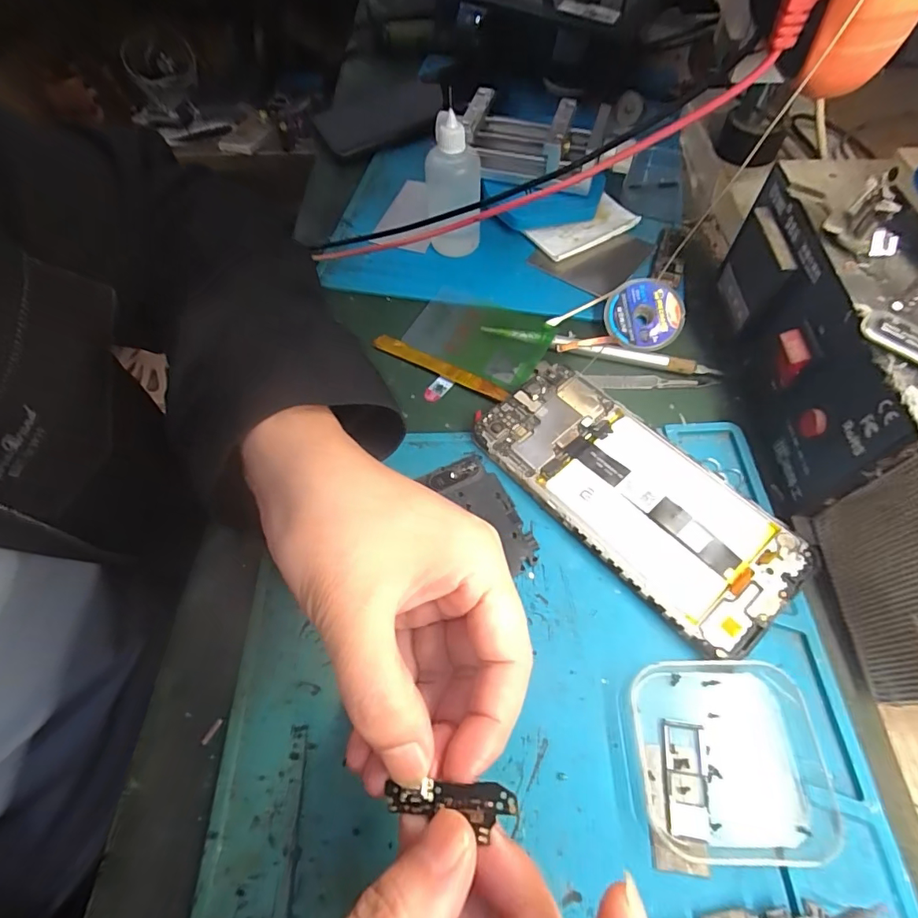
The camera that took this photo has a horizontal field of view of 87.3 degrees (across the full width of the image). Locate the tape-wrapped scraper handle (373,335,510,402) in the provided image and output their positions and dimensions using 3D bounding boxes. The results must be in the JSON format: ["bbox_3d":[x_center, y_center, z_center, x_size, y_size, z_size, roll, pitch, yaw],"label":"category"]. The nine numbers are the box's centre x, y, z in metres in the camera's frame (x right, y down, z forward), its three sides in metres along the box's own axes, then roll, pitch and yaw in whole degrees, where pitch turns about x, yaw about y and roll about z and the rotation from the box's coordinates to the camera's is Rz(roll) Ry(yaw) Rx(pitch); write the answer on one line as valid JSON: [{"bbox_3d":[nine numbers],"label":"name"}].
[{"bbox_3d":[-0.011,-0.057,0.295,0.093,0.005,0.011,27,65,16],"label":"tape-wrapped scraper handle"}]

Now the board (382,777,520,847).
[{"bbox_3d":[-0.003,0.105,0.146,0.042,0.004,0.012,-12,58,21],"label":"board"}]

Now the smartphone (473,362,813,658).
[{"bbox_3d":[0.083,0.015,0.240,0.071,0.014,0.161,-38,66,-18],"label":"smartphone"}]

